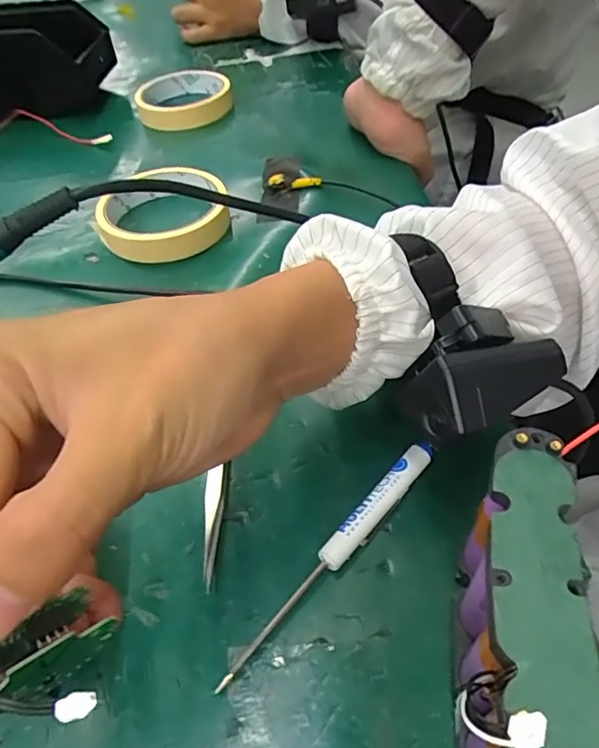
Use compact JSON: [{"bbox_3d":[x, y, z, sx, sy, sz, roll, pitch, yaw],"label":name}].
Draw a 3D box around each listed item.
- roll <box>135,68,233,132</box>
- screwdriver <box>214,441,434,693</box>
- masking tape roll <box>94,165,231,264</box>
[{"bbox_3d":[-0.111,-0.265,0.518,0.089,0.023,0.097,-2,48,2],"label":"roll"},{"bbox_3d":[0.016,0.076,0.227,0.013,0.010,0.130,32,57,28],"label":"screwdriver"},{"bbox_3d":[-0.097,-0.115,0.385,0.089,0.025,0.092,-2,48,2],"label":"masking tape roll"}]

